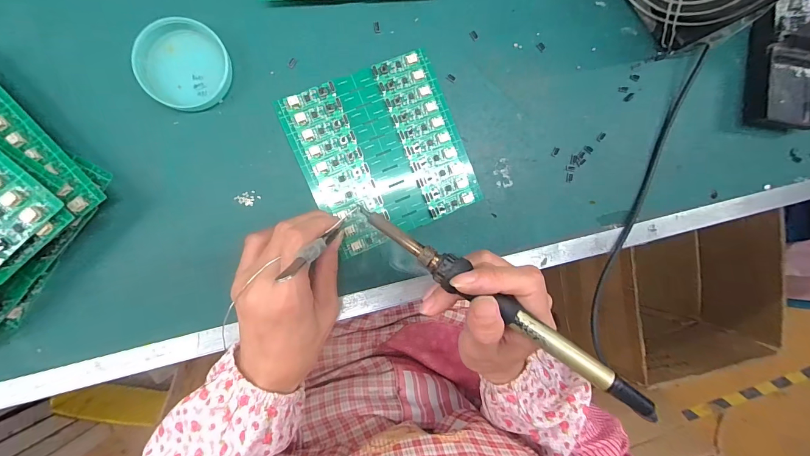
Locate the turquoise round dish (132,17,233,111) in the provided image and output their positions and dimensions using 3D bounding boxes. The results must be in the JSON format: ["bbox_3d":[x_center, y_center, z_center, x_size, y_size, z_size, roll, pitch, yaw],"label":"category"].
[{"bbox_3d":[-0.167,-0.123,0.268,0.061,0.013,0.062,0,93,-9],"label":"turquoise round dish"}]

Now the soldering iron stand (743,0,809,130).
[{"bbox_3d":[0.378,-0.168,0.318,0.076,0.075,0.140,1,93,-9],"label":"soldering iron stand"}]

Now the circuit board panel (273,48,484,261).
[{"bbox_3d":[-0.017,-0.064,0.300,0.133,0.006,0.136,-23,96,-7],"label":"circuit board panel"}]

